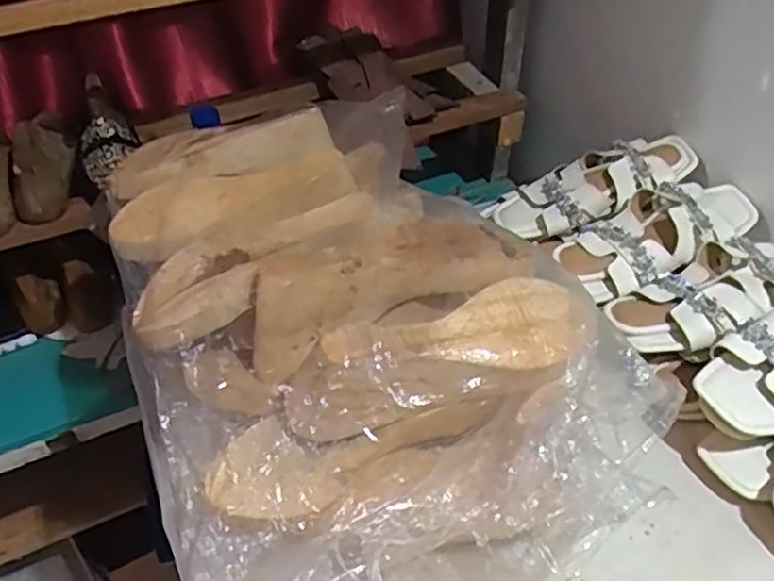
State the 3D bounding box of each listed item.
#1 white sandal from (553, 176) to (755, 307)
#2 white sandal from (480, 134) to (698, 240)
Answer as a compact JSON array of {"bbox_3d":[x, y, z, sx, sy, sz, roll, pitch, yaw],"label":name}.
[{"bbox_3d":[0.303,-0.060,0.771,0.243,0.055,0.110,-19,45,-18],"label":"white sandal"},{"bbox_3d":[0.251,-0.130,0.843,0.259,0.039,0.110,-22,45,-4],"label":"white sandal"}]

